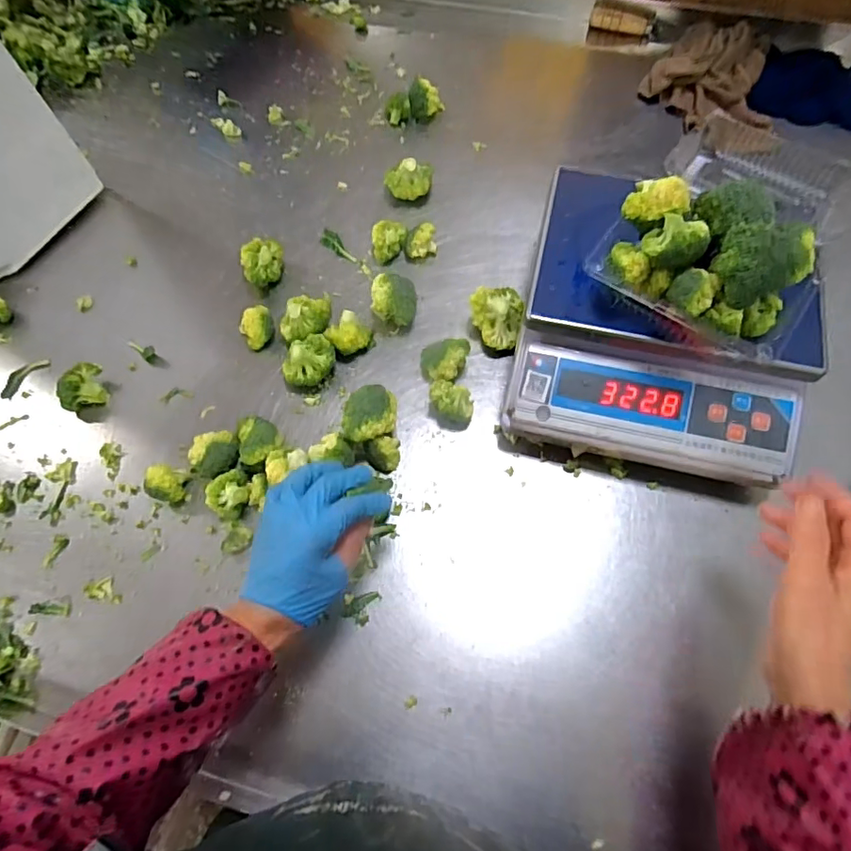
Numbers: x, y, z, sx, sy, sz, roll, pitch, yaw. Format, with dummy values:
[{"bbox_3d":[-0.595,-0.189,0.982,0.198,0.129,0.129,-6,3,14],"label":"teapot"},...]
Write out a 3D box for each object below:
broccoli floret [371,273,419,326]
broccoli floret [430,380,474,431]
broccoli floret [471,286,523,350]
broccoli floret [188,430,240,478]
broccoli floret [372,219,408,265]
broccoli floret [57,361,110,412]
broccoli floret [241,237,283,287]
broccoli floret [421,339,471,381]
[{"bbox_3d":[-0.036,-0.148,0.644,0.051,0.058,0.057,2,67,1],"label":"broccoli floret"},{"bbox_3d":[0.028,-0.024,0.597,0.050,0.037,0.046,6,67,3],"label":"broccoli floret"},{"bbox_3d":[0.083,-0.126,0.636,0.058,0.054,0.071,1,67,1],"label":"broccoli floret"},{"bbox_3d":[-0.222,0.030,0.574,0.050,0.038,0.041,-39,72,-15],"label":"broccoli floret"},{"bbox_3d":[-0.046,-0.236,0.695,0.042,0.029,0.045,2,67,1],"label":"broccoli floret"},{"bbox_3d":[-0.393,-0.044,0.616,0.047,0.033,0.044,-26,69,-10],"label":"broccoli floret"},{"bbox_3d":[-0.202,-0.203,0.683,0.052,0.050,0.049,0,67,1],"label":"broccoli floret"},{"bbox_3d":[0.024,-0.071,0.614,0.053,0.043,0.040,-13,68,-5],"label":"broccoli floret"}]

